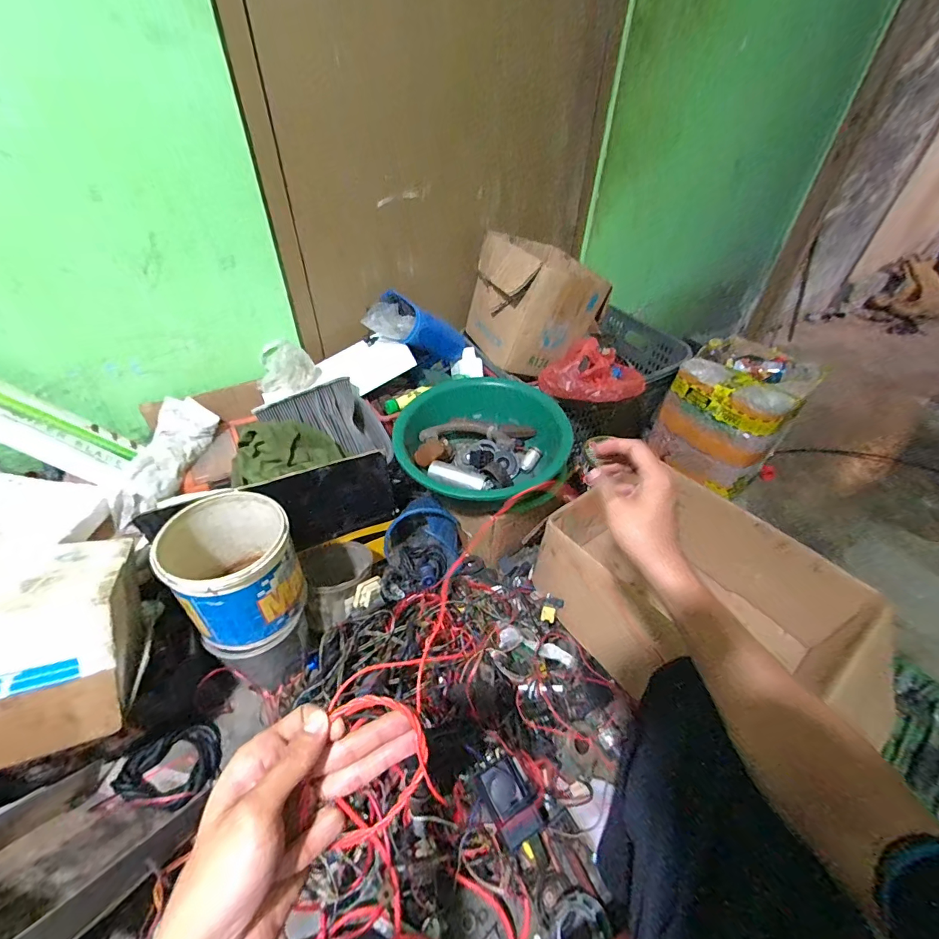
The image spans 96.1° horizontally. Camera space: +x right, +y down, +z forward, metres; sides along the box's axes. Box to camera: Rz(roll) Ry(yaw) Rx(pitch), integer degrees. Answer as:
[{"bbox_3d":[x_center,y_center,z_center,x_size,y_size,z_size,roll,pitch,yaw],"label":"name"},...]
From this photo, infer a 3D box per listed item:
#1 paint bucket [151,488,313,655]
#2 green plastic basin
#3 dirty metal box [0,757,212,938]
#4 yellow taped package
[{"bbox_3d":[-0.381,0.168,0.705,0.181,0.185,0.181,-27,50,-27],"label":"paint bucket"},{"bbox_3d":[0.027,-0.081,0.961,0.352,0.141,0.352,1,43,-1],"label":"green plastic basin"},{"bbox_3d":[-0.541,0.504,0.555,0.239,0.346,0.065,8,79,8],"label":"dirty metal box"},{"bbox_3d":[0.724,-0.166,1.178,0.341,0.273,0.279,-33,52,-31],"label":"yellow taped package"}]

